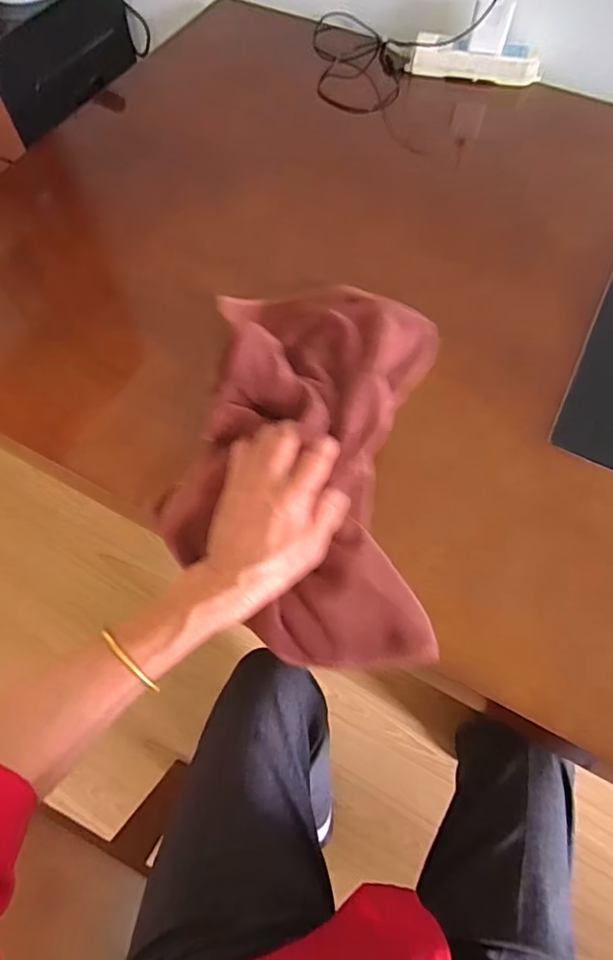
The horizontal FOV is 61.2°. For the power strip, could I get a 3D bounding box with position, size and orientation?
[{"bbox_3d":[0.233,-0.582,0.720,0.173,0.051,0.030,11,62,5],"label":"power strip"}]

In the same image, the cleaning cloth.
[{"bbox_3d":[0.002,-0.029,0.436,0.203,0.073,0.329,6,61,3],"label":"cleaning cloth"}]

